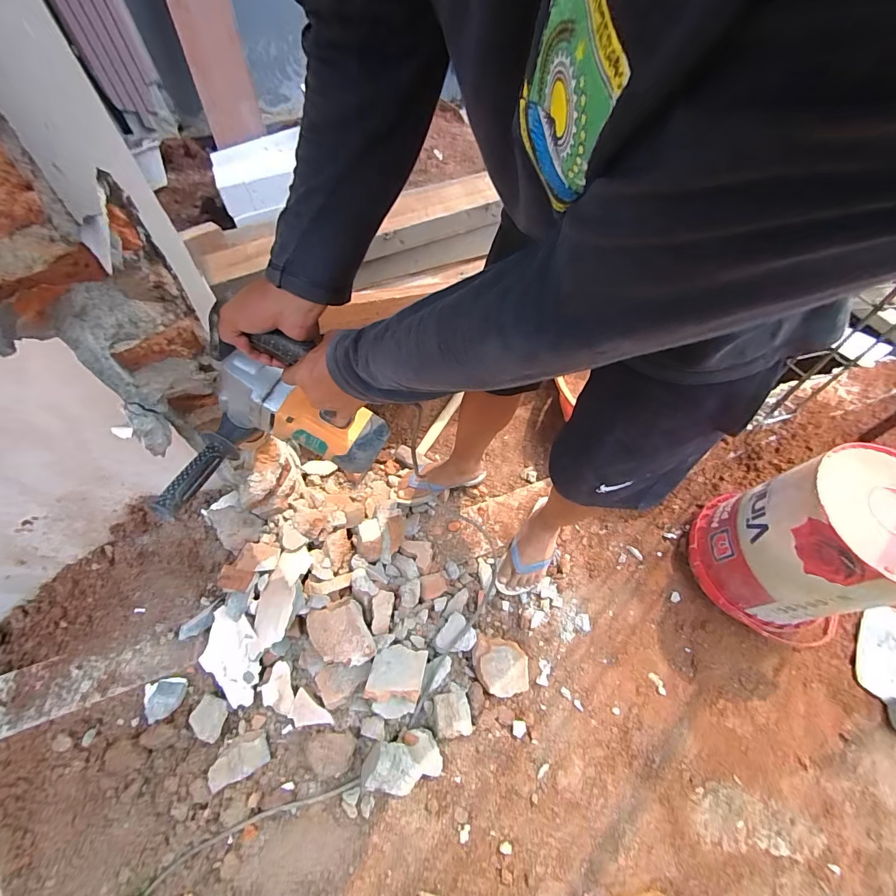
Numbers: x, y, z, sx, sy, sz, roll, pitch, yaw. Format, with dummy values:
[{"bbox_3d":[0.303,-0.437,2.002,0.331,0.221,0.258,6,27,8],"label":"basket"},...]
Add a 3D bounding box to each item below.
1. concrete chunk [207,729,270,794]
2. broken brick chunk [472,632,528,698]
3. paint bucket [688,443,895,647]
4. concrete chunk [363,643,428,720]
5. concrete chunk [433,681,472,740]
[{"bbox_3d":[-0.409,0.604,0.813,0.113,0.027,0.067,-27,62,-15],"label":"concrete chunk"},{"bbox_3d":[0.114,0.472,0.906,0.127,0.075,0.110,9,59,6],"label":"broken brick chunk"},{"bbox_3d":[0.745,0.188,0.862,0.291,0.352,0.287,0,59,1],"label":"paint bucket"},{"bbox_3d":[-0.104,0.469,0.844,0.102,0.079,0.124,10,59,7],"label":"concrete chunk"},{"bbox_3d":[0.008,0.531,0.852,0.072,0.042,0.094,-7,59,-4],"label":"concrete chunk"}]

